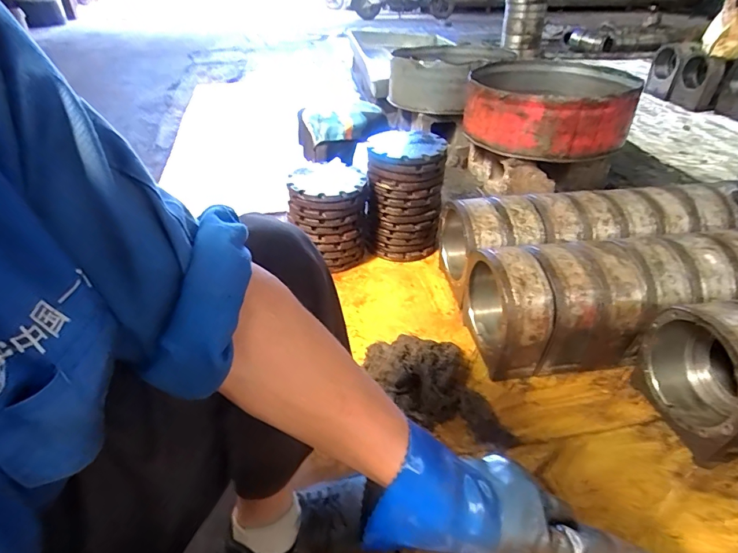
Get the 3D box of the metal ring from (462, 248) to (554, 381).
[{"bbox_3d":[0.285,0.061,0.938,0.093,0.230,0.234,-6,36,-9],"label":"metal ring"}]

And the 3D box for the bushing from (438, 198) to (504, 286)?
[{"bbox_3d":[0.262,-0.080,1.127,0.099,0.207,0.196,-7,36,-9],"label":"bushing"}]

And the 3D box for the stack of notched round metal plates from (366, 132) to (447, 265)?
[{"bbox_3d":[0.104,-0.229,1.286,0.208,0.334,0.176,1,36,2],"label":"stack of notched round metal plates"}]

